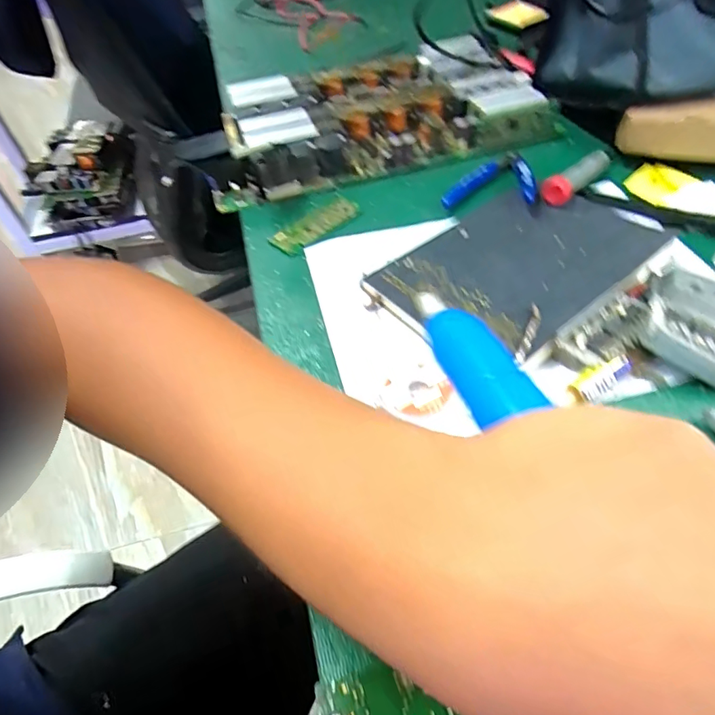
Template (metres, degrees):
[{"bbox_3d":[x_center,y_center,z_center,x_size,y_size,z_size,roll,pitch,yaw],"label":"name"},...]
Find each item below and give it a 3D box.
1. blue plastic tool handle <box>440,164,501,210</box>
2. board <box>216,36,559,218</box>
[{"bbox_3d":[0.106,-0.163,0.473,0.016,0.010,0.088,34,61,29],"label":"blue plastic tool handle"},{"bbox_3d":[0.012,-0.269,0.547,0.353,0.042,0.198,-17,51,-8],"label":"board"}]

